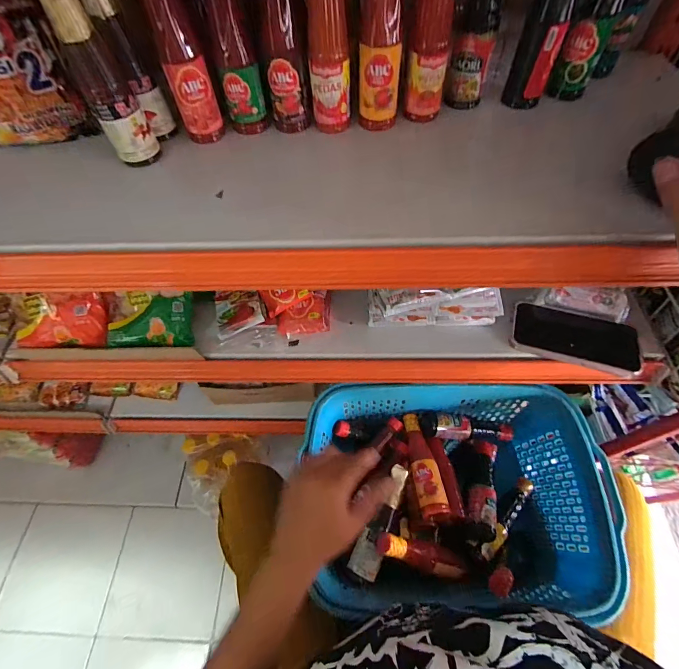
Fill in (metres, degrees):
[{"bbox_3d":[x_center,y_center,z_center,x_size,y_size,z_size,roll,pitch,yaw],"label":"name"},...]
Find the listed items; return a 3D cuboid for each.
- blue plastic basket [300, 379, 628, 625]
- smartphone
[{"bbox_3d":[0.155,0.231,0.534,0.378,0.173,0.270,-2,59,2],"label":"blue plastic basket"},{"bbox_3d":[0.300,0.003,0.462,0.146,0.016,0.069,15,72,20],"label":"smartphone"}]

